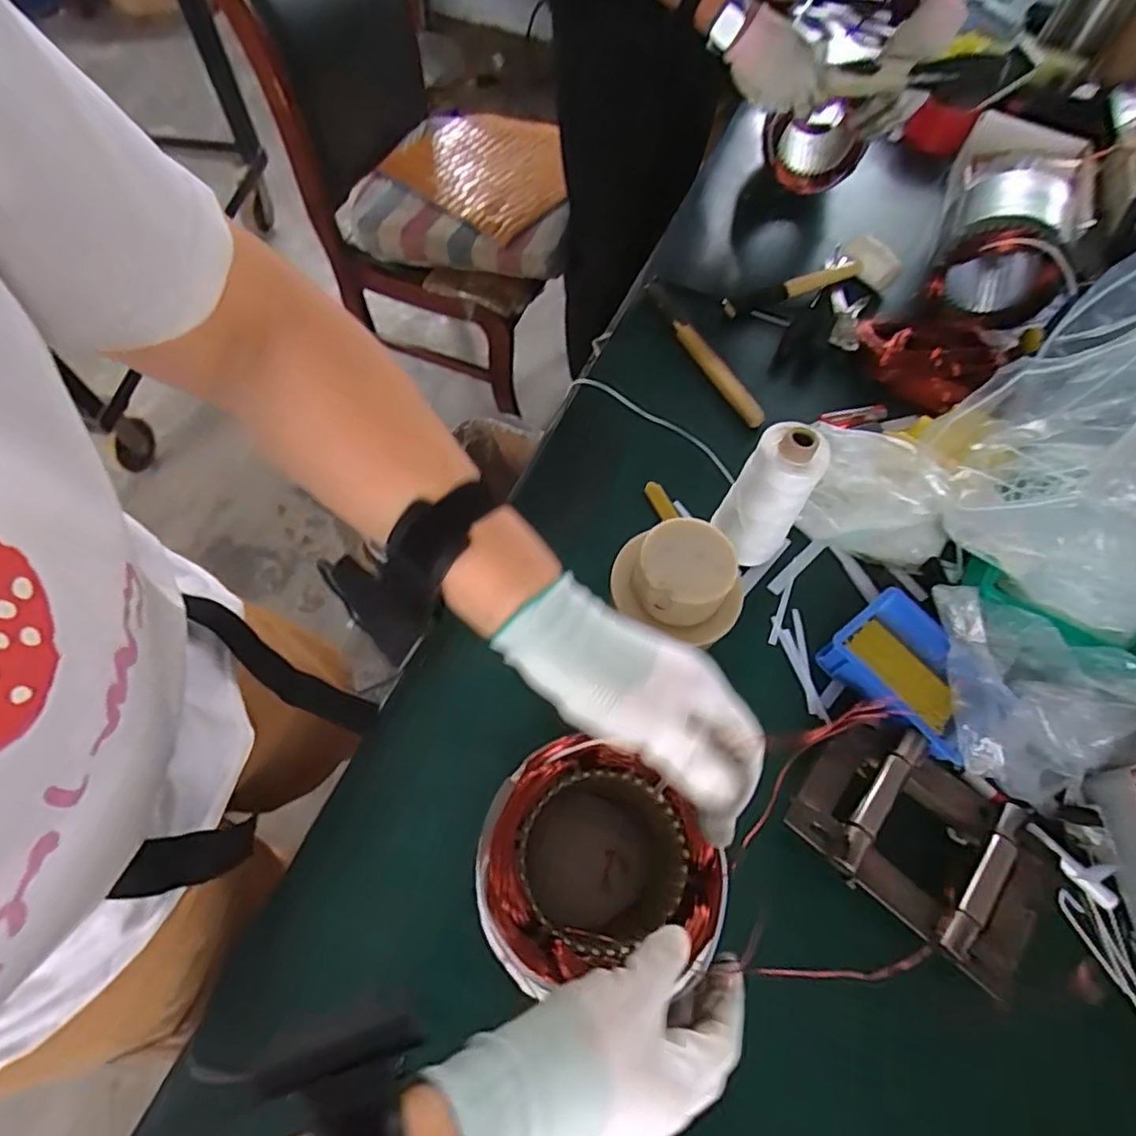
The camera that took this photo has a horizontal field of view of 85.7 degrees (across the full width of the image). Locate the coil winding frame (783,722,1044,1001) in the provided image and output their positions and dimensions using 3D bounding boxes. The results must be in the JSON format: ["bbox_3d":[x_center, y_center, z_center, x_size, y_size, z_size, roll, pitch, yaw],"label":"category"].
[{"bbox_3d":[0.301,0.232,0.519,0.198,0.048,0.137,38,67,16],"label":"coil winding frame"}]

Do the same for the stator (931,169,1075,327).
[{"bbox_3d":[0.564,-0.416,0.795,0.144,0.131,0.140,20,64,7],"label":"stator"}]

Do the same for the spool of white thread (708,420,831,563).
[{"bbox_3d":[0.194,-0.067,0.600,0.071,0.168,0.054,37,67,15],"label":"spool of white thread"}]

